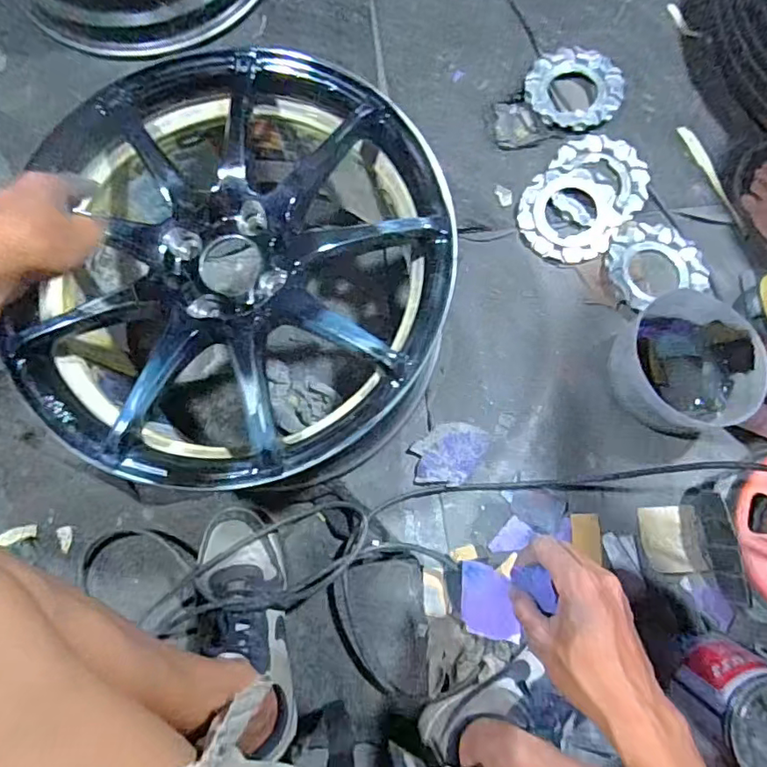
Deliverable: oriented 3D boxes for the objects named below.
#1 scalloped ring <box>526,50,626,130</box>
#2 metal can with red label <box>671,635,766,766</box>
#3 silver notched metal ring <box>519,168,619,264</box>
[{"bbox_3d":[0.271,-0.417,0.775,0.126,0.013,0.129,-1,77,5],"label":"scalloped ring"},{"bbox_3d":[0.370,0.335,0.569,0.113,0.106,0.104,37,80,8],"label":"metal can with red label"},{"bbox_3d":[0.251,-0.230,0.744,0.127,0.022,0.129,0,78,0],"label":"silver notched metal ring"}]

